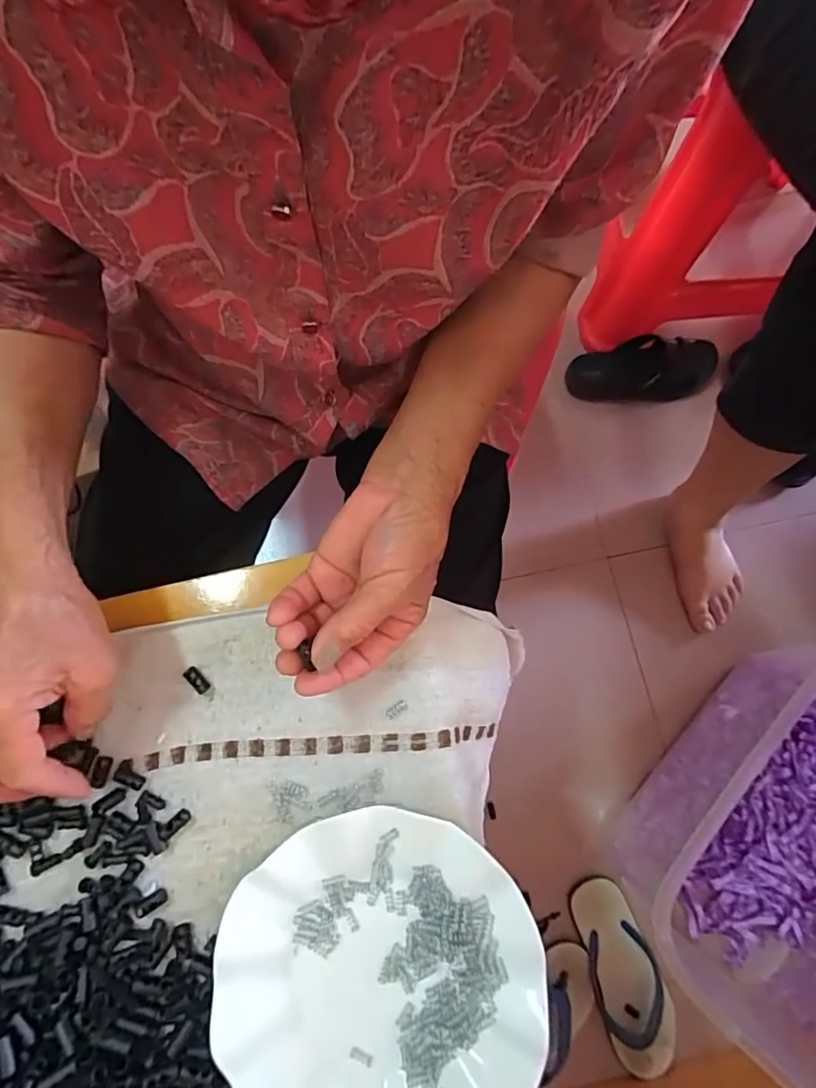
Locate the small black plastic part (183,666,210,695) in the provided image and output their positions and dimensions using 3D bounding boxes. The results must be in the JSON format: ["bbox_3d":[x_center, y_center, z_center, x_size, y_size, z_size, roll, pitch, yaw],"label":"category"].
[{"bbox_3d":[-0.140,0.090,0.362,0.009,0.005,0.020,-41,79,-8],"label":"small black plastic part"}]

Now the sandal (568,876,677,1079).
[{"bbox_3d":[0.292,0.588,0.751,0.092,0.036,0.236,-18,77,-3],"label":"sandal"}]

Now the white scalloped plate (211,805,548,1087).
[{"bbox_3d":[-0.015,0.253,0.317,0.179,0.019,0.181,0,77,1],"label":"white scalloped plate"}]

